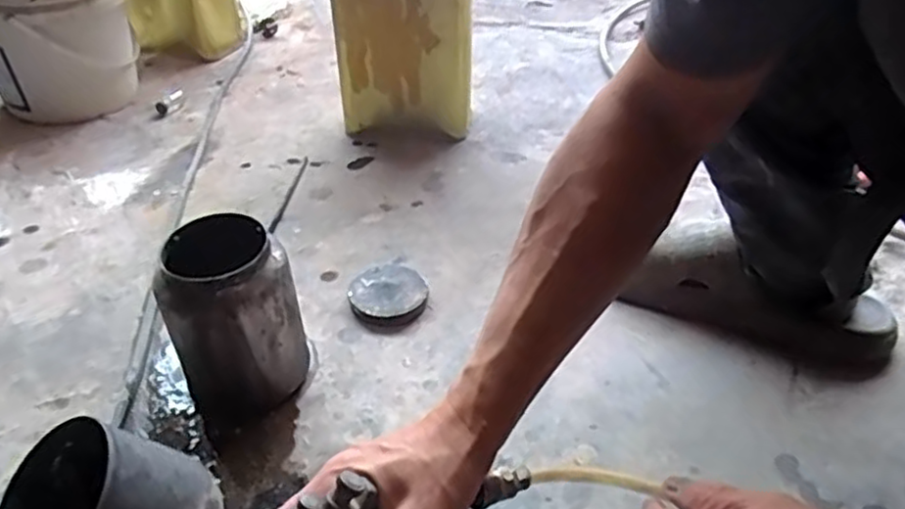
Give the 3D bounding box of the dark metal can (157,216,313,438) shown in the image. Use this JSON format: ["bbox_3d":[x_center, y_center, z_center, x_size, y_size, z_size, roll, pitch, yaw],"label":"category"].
[{"bbox_3d":[-0.175,0.053,0.550,0.096,0.141,0.089,0,39,0],"label":"dark metal can"}]

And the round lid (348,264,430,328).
[{"bbox_3d":[-0.063,0.038,0.666,0.073,0.018,0.081,-8,40,-10],"label":"round lid"}]

